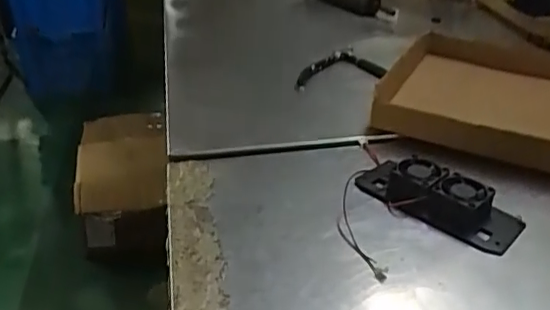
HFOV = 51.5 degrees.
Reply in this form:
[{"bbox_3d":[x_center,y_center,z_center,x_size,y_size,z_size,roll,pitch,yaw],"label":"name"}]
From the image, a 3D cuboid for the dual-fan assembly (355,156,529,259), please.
[{"bbox_3d":[0.138,0.032,0.486,0.137,0.025,0.054,23,38,34],"label":"dual-fan assembly"}]

